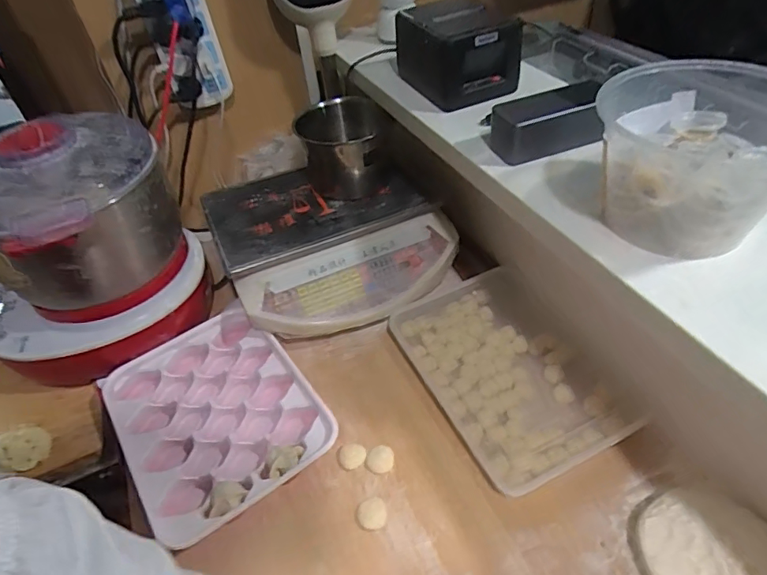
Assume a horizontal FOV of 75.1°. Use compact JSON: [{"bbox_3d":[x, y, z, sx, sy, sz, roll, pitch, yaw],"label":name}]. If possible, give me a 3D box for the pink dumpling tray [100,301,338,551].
[{"bbox_3d":[-0.211,0.159,0.631,0.223,0.034,0.276,-29,49,-21],"label":"pink dumpling tray"}]

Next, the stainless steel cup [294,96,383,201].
[{"bbox_3d":[-0.067,-0.218,0.783,0.123,0.099,0.138,-8,45,-1],"label":"stainless steel cup"}]

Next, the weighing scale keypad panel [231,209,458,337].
[{"bbox_3d":[-0.040,-0.007,0.734,0.318,0.060,0.124,-20,77,-15],"label":"weighing scale keypad panel"}]

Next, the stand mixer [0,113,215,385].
[{"bbox_3d":[-0.399,-0.041,0.657,0.242,0.291,0.280,22,52,27],"label":"stand mixer"}]

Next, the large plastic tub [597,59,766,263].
[{"bbox_3d":[0.266,-0.110,0.427,0.161,0.110,0.142,22,52,27],"label":"large plastic tub"}]

